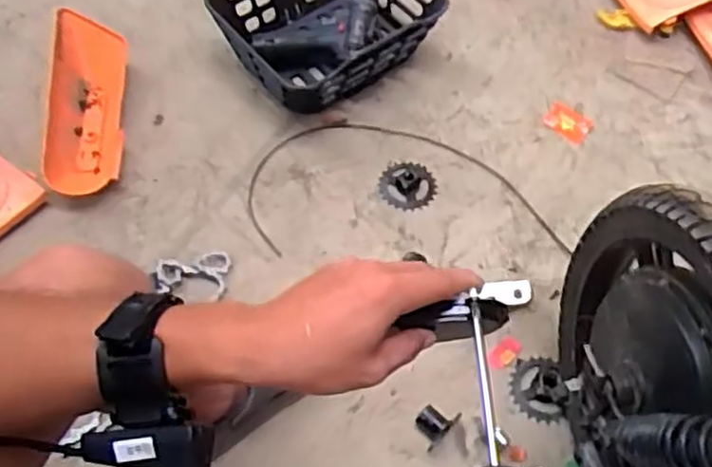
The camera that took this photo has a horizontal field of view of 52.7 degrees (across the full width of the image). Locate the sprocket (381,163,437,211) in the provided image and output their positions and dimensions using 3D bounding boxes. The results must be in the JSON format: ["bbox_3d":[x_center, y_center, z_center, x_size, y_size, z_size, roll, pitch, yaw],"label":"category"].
[{"bbox_3d":[0.078,-0.071,1.081,0.084,0.012,0.080,1,59,-2],"label":"sprocket"}]

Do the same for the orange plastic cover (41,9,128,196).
[{"bbox_3d":[-0.417,-0.198,1.103,0.118,0.062,0.320,-4,60,-5],"label":"orange plastic cover"}]

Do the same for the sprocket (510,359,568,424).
[{"bbox_3d":[0.232,0.198,0.917,0.070,0.018,0.087,0,59,-2],"label":"sprocket"}]

